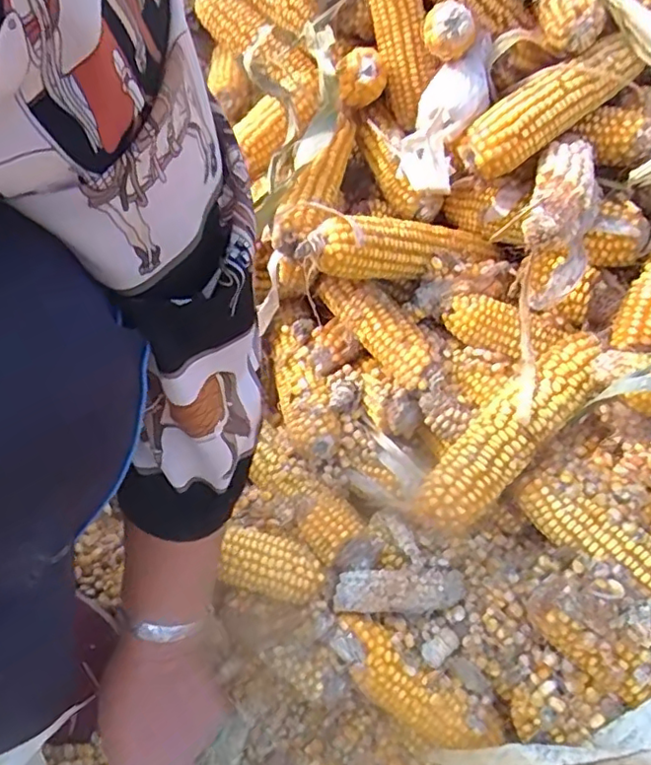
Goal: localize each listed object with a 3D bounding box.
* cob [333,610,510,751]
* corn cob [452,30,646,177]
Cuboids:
[{"bbox_3d":[0.060,0.222,0.434,0.131,0.034,0.039,37,47,13],"label":"cob"},{"bbox_3d":[0.174,-0.214,0.466,0.152,0.044,0.043,-33,42,5],"label":"corn cob"}]

